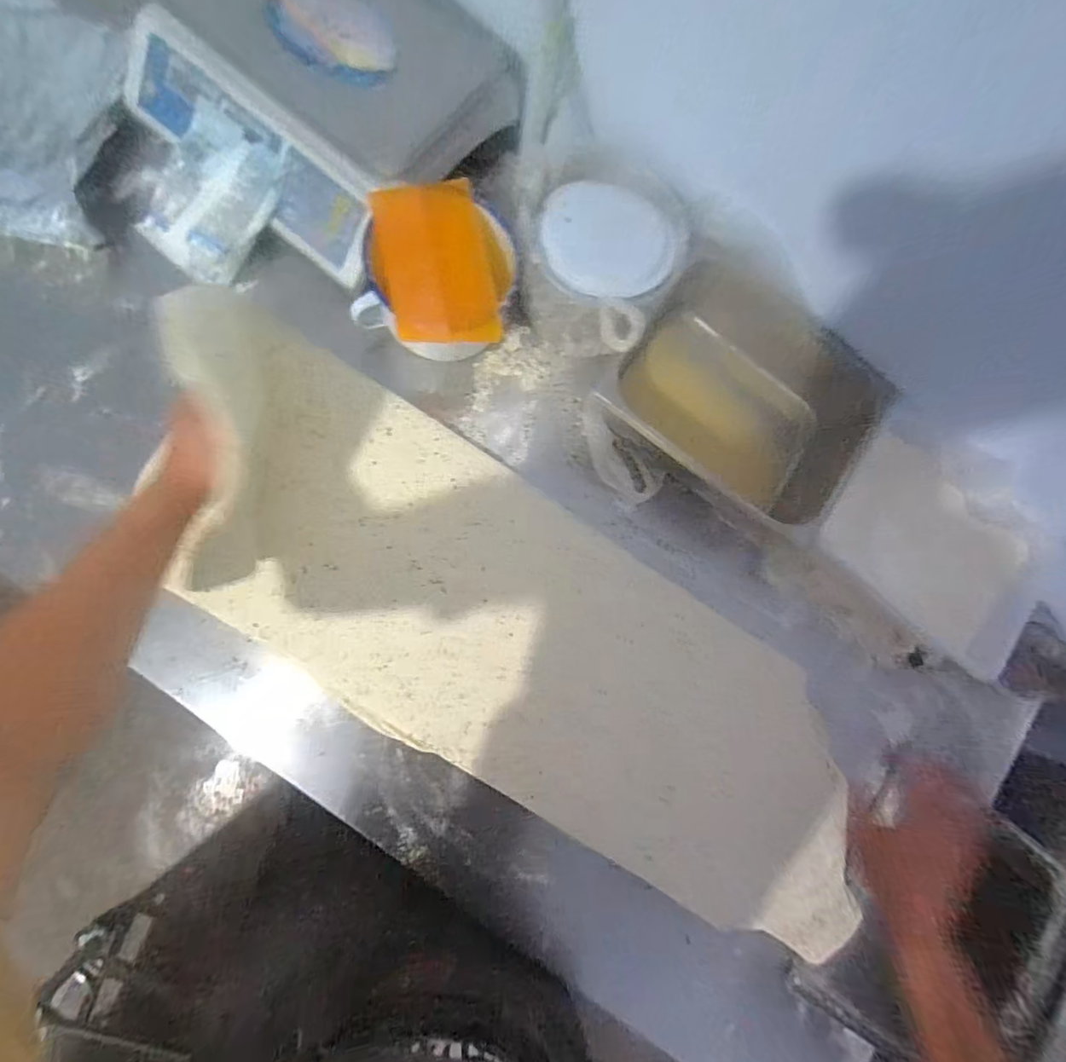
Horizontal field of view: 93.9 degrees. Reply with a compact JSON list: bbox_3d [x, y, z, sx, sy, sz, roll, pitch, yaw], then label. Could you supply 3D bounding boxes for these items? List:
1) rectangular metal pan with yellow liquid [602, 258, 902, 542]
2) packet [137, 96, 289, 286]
[{"bbox_3d":[0.288,-0.183,0.722,0.340,0.210,0.202,40,79,-1],"label":"rectangular metal pan with yellow liquid"},{"bbox_3d":[-0.368,-0.381,0.575,0.117,0.017,0.168,34,101,-6],"label":"packet"}]

